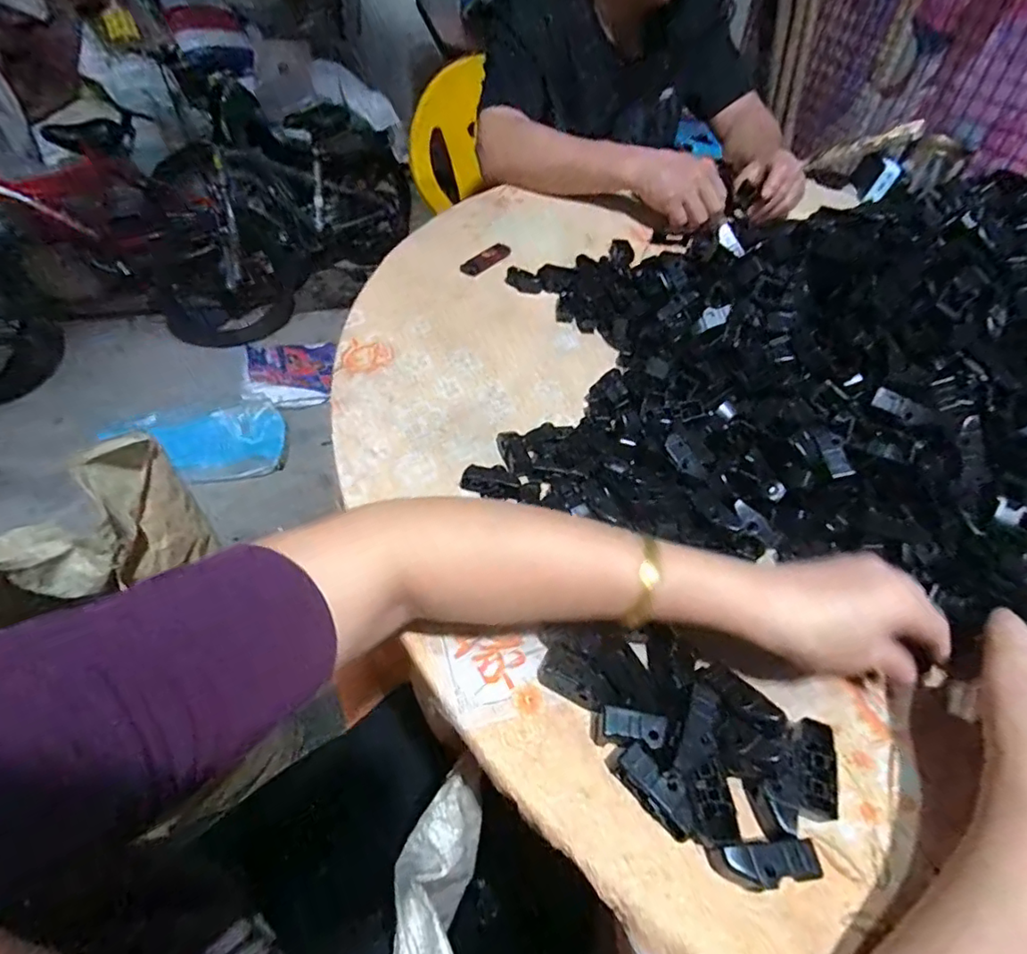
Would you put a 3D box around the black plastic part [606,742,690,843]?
[{"bbox_3d":[0.076,0.168,0.306,0.019,0.025,0.051,-35,59,-29],"label":"black plastic part"}]

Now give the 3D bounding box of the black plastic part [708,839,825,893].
[{"bbox_3d":[0.128,0.197,0.285,0.051,0.021,0.019,-9,48,7],"label":"black plastic part"}]

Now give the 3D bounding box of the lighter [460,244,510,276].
[{"bbox_3d":[-0.034,-0.267,0.687,0.027,0.006,0.076,36,56,25],"label":"lighter"}]

